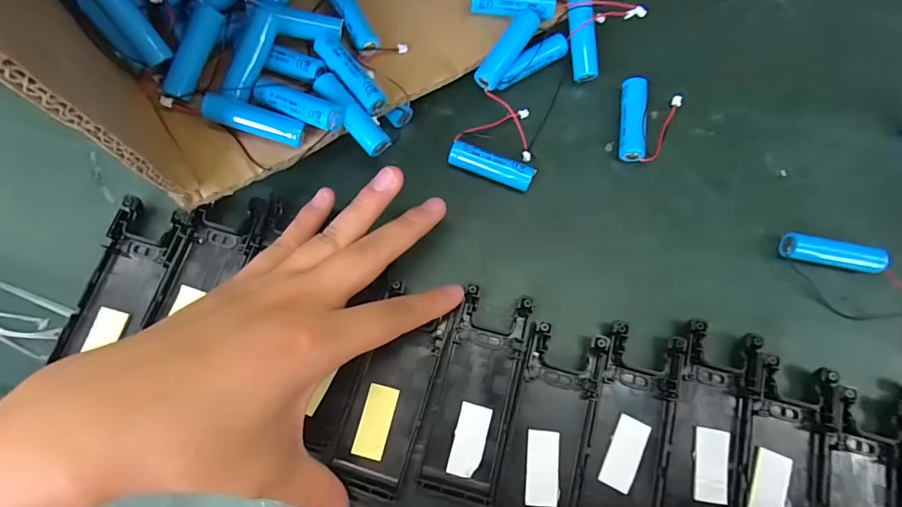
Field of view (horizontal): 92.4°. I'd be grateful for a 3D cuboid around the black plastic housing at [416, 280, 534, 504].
[{"bbox_3d":[0.014,0.069,0.221,0.037,0.010,0.098,15,75,4],"label":"black plastic housing"}]

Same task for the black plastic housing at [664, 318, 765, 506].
[{"bbox_3d":[0.131,0.086,0.217,0.038,0.010,0.097,15,77,3],"label":"black plastic housing"}]

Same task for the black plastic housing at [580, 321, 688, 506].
[{"bbox_3d":[0.091,0.089,0.216,0.037,0.008,0.100,15,77,3],"label":"black plastic housing"}]

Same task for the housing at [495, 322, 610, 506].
[{"bbox_3d":[0.051,0.088,0.216,0.037,0.009,0.098,15,77,3],"label":"housing"}]

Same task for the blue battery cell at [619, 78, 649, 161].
[{"bbox_3d":[0.108,-0.080,0.258,0.014,0.013,0.050,6,77,1],"label":"blue battery cell"}]

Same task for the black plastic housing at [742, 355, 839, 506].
[{"bbox_3d":[0.167,0.103,0.214,0.040,0.011,0.095,14,77,3],"label":"black plastic housing"}]

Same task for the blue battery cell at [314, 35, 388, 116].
[{"bbox_3d":[-0.054,-0.096,0.236,0.014,0.018,0.047,-39,80,-9],"label":"blue battery cell"}]

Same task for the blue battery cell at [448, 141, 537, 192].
[{"bbox_3d":[0.023,-0.049,0.250,0.049,0.015,0.014,21,78,4],"label":"blue battery cell"}]

